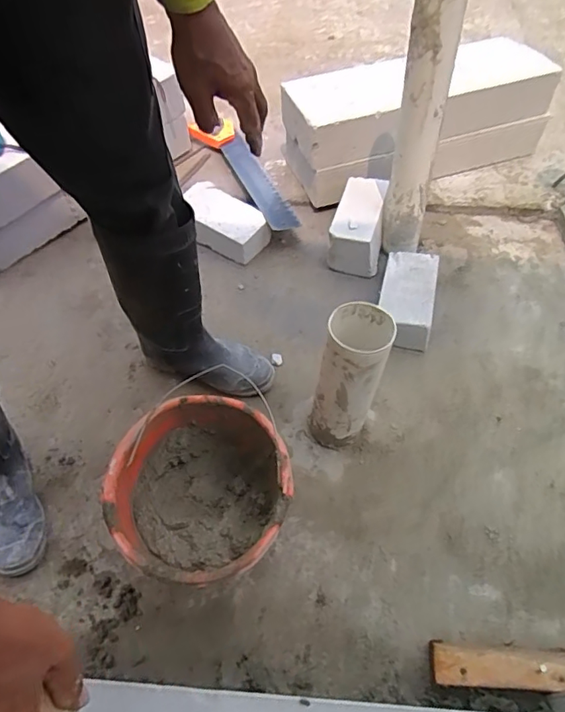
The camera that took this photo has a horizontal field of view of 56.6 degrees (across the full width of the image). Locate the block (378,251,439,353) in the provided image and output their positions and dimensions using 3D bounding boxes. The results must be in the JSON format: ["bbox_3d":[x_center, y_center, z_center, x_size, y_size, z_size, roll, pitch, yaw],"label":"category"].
[{"bbox_3d":[0.241,-0.109,1.029,0.099,0.071,0.208,12,55,9],"label":"block"}]

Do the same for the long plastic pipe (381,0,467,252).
[{"bbox_3d":[0.242,-0.391,0.944,0.097,0.446,0.073,15,56,11],"label":"long plastic pipe"}]

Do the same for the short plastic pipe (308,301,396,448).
[{"bbox_3d":[0.099,0.042,0.795,0.090,0.260,0.096,14,55,10],"label":"short plastic pipe"}]

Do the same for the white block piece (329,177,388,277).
[{"bbox_3d":[0.163,-0.274,1.128,0.107,0.111,0.201,12,53,8],"label":"white block piece"}]

